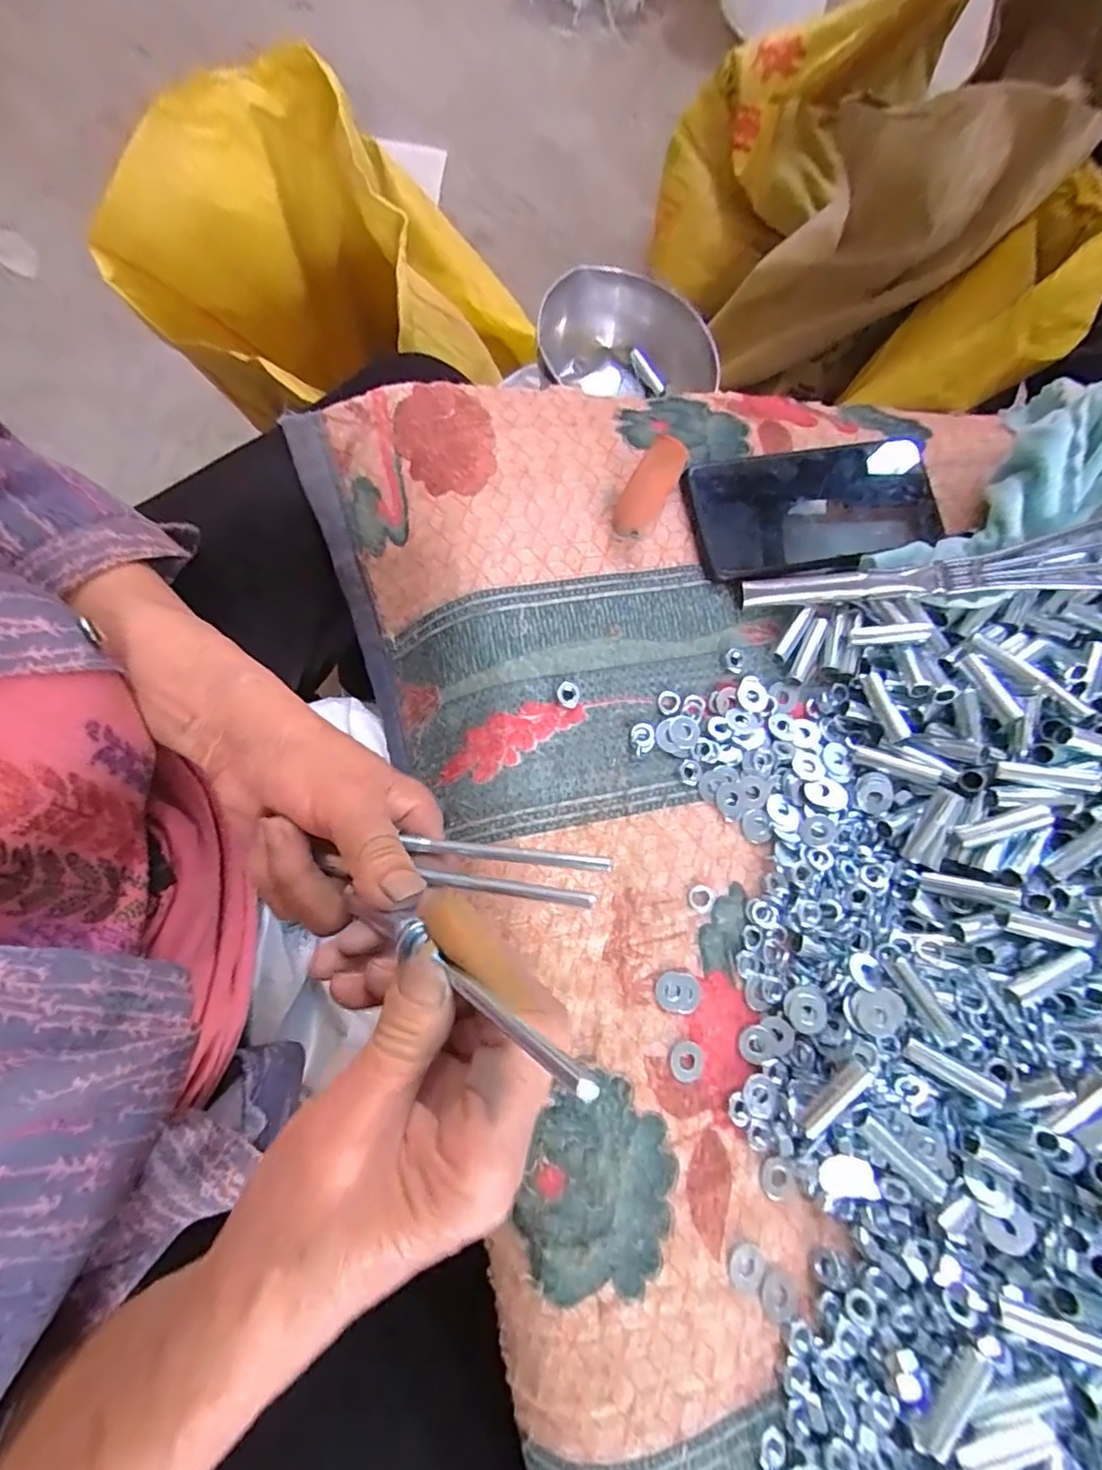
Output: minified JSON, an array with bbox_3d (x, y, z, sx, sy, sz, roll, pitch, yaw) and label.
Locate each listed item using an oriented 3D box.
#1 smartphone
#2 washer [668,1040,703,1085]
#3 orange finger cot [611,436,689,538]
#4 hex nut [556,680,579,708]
[{"bbox_3d":[0.165,-0.139,0.355,0.152,0.008,0.083,-5,78,-8],"label":"smartphone"},{"bbox_3d":[0.069,0.167,0.294,0.018,0.004,0.019,2,77,-7],"label":"washer"},{"bbox_3d":[0.058,-0.148,0.347,0.025,0.017,0.067,32,76,1],"label":"orange finger cot"},{"bbox_3d":[0.010,-0.023,0.323,0.013,0.006,0.014,9,77,-5],"label":"hex nut"}]

